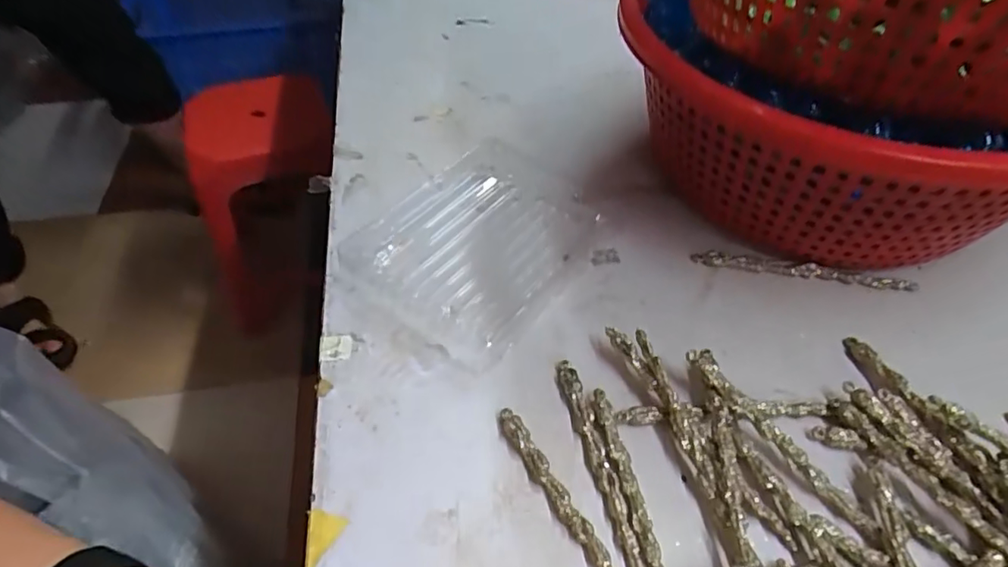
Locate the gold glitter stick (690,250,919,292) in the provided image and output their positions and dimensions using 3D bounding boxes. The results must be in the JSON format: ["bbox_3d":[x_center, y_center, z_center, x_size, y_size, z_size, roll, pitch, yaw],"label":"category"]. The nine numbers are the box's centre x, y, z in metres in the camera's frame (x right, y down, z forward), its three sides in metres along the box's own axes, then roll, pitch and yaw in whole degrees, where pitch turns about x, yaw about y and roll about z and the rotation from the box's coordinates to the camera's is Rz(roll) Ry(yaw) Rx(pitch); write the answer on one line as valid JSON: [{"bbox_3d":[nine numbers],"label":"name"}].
[{"bbox_3d":[0.225,-0.011,0.420,0.159,0.011,0.014,6,49,7],"label":"gold glitter stick"}]

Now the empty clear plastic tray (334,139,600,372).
[{"bbox_3d":[-0.018,-0.038,0.440,0.150,0.027,0.189,28,55,24],"label":"empty clear plastic tray"}]

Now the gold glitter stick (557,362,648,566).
[{"bbox_3d":[0.056,0.109,0.313,0.012,0.009,0.153,-11,49,-8],"label":"gold glitter stick"}]

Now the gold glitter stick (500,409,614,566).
[{"bbox_3d":[0.040,0.129,0.298,0.013,0.008,0.151,-25,53,-19],"label":"gold glitter stick"}]

